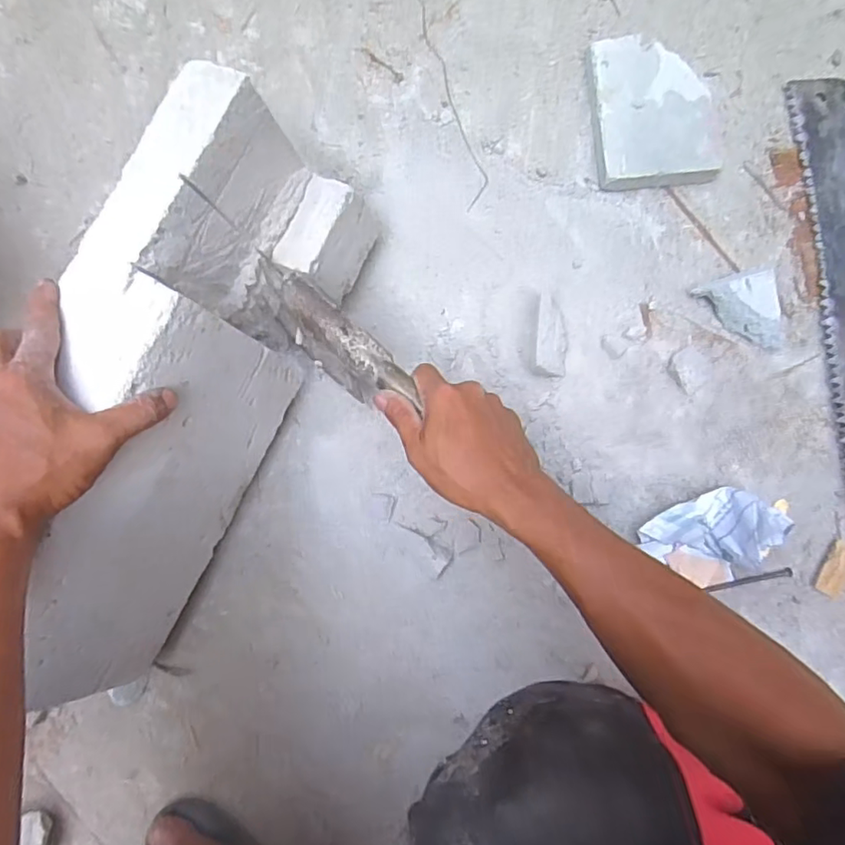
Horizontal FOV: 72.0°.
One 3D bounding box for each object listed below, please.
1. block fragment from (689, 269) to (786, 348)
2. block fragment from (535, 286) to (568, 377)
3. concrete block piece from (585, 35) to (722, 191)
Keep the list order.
[{"bbox_3d":[0.328,-0.115,0.577,0.052,0.036,0.098,-44,85,-4],"label":"block fragment"},{"bbox_3d":[0.127,-0.086,0.571,0.038,0.038,0.078,5,84,1],"label":"block fragment"},{"bbox_3d":[0.237,-0.321,0.606,0.117,0.029,0.159,-7,83,0],"label":"concrete block piece"}]

